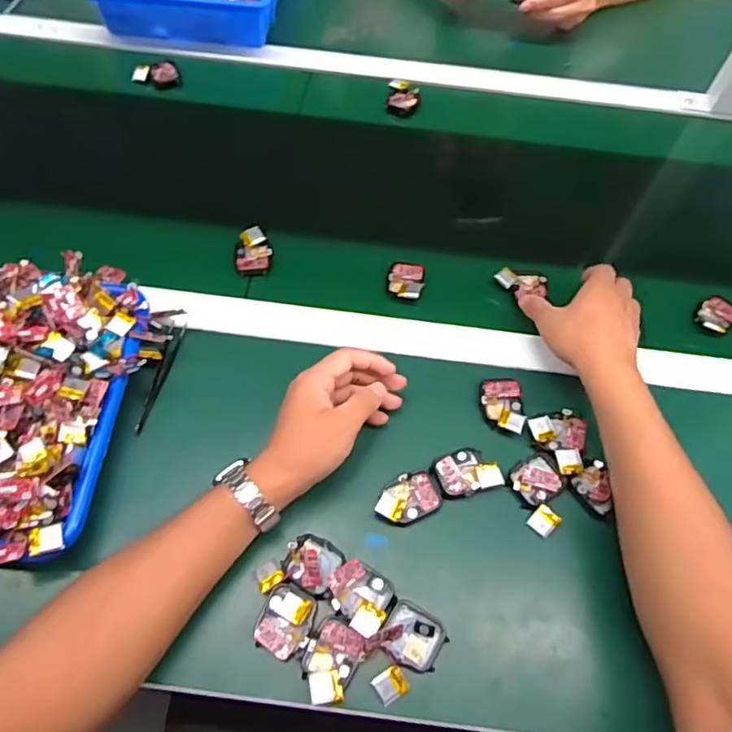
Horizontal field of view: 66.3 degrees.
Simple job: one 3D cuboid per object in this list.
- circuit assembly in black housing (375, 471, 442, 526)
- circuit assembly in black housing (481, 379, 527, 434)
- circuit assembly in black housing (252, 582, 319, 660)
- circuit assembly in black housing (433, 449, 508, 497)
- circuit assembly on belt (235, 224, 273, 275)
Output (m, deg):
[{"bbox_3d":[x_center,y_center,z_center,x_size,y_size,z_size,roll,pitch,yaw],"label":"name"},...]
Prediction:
[{"bbox_3d":[0.035,0.111,0.468,0.055,0.017,0.038,-25,64,-16],"label":"circuit assembly in black housing"},{"bbox_3d":[0.125,0.036,0.509,0.036,0.011,0.052,5,60,0],"label":"circuit assembly in black housing"},{"bbox_3d":[-0.061,0.190,0.419,0.038,0.010,0.048,26,62,11],"label":"circuit assembly in black housing"},{"bbox_3d":[0.086,0.089,0.477,0.051,0.015,0.039,-12,62,-10],"label":"circuit assembly in black housing"},{"bbox_3d":[-0.119,-0.123,0.590,0.037,0.017,0.055,0,60,-3],"label":"circuit assembly on belt"}]

